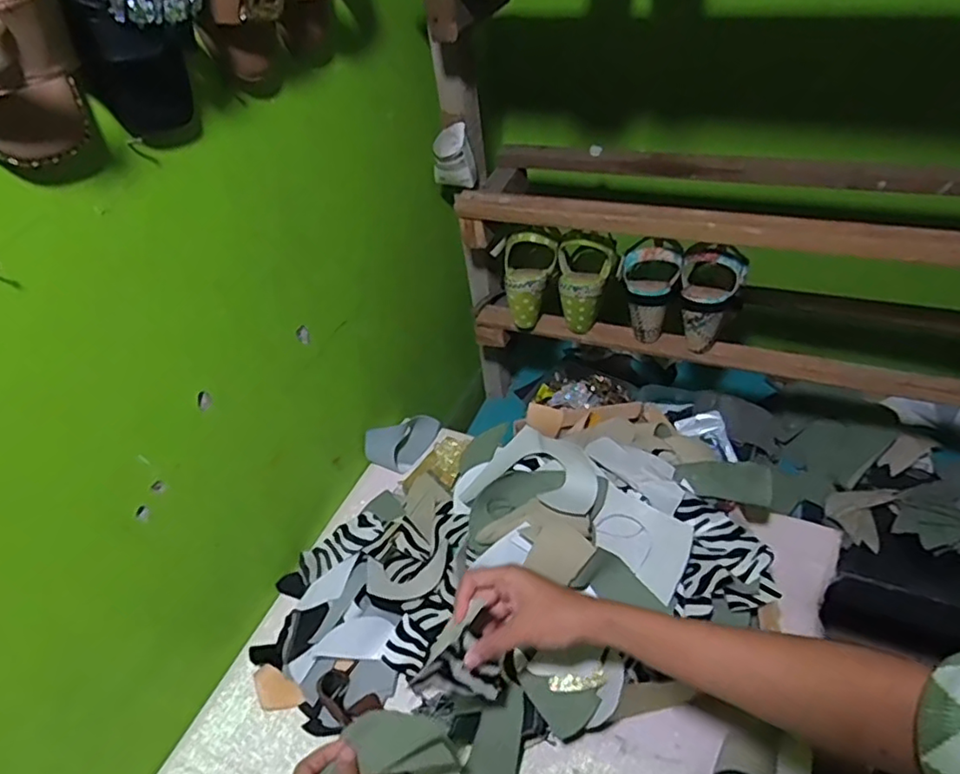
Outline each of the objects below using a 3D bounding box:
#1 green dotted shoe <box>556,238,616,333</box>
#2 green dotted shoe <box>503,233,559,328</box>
[{"bbox_3d":[0.152,-0.150,0.881,0.075,0.127,0.076,1,43,9],"label":"green dotted shoe"},{"bbox_3d":[0.077,-0.163,0.903,0.076,0.134,0.076,-3,42,5],"label":"green dotted shoe"}]

